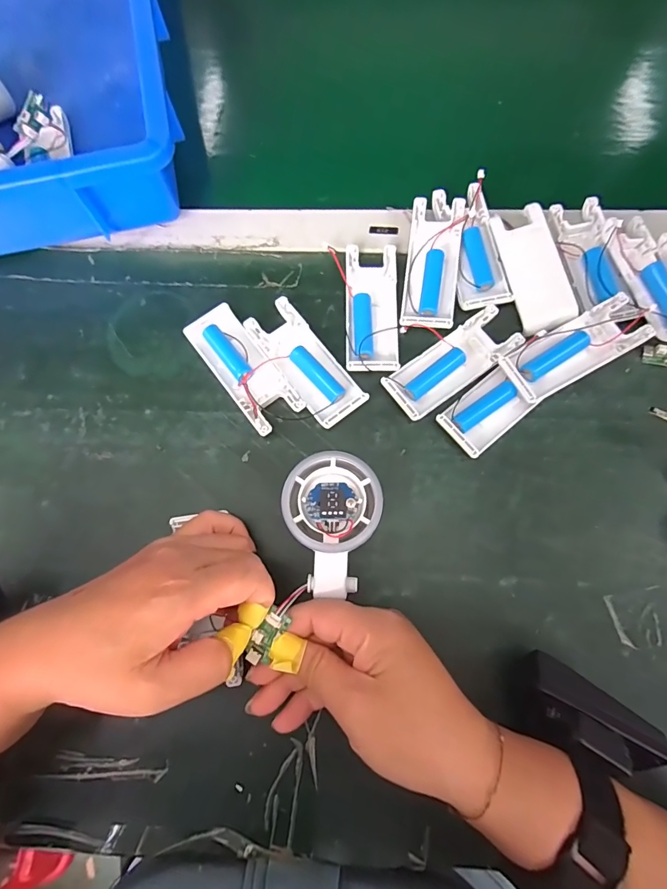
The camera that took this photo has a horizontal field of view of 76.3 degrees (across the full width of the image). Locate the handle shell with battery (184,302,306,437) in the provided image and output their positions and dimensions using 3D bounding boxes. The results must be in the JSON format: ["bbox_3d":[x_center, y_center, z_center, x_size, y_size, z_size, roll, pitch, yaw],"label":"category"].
[{"bbox_3d":[-0.067,-0.057,0.313,0.039,0.017,0.103,-37,79,-7],"label":"handle shell with battery"}]

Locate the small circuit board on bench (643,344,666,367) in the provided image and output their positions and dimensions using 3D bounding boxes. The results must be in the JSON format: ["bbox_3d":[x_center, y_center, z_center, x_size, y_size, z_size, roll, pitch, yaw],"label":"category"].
[{"bbox_3d":[0.248,-0.066,0.317,0.030,0.004,0.016,12,78,4],"label":"small circuit board on bench"}]

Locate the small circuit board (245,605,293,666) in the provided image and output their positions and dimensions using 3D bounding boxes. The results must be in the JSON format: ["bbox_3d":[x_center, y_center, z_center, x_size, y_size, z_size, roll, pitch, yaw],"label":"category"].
[{"bbox_3d":[-0.038,0.110,0.241,0.012,0.004,0.032,31,84,8],"label":"small circuit board"}]

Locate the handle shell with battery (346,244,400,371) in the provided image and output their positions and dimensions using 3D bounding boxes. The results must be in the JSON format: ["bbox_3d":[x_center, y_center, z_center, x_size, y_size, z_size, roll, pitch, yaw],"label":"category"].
[{"bbox_3d":[0.030,-0.104,0.324,0.040,0.016,0.102,0,77,1],"label":"handle shell with battery"}]

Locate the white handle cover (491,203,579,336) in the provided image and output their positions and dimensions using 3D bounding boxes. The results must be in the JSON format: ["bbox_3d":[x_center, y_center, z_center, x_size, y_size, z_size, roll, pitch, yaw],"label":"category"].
[{"bbox_3d":[0.152,-0.135,0.322,0.040,0.010,0.100,-9,77,-1],"label":"white handle cover"}]

